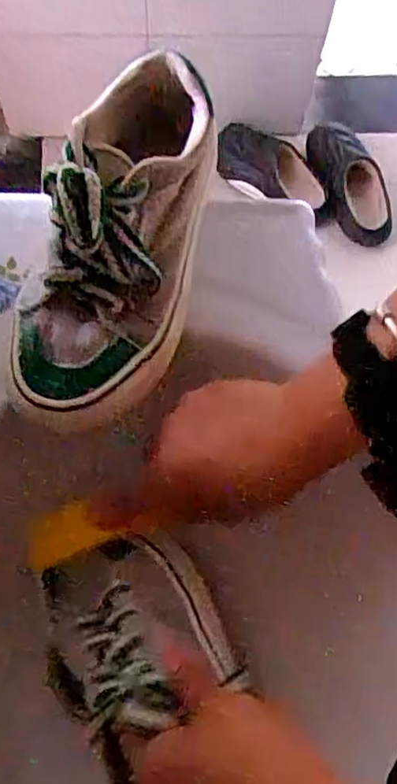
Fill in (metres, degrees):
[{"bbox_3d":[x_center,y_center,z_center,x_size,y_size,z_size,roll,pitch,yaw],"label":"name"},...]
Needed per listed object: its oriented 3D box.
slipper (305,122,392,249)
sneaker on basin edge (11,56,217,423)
[{"bbox_3d":[0.309,-0.419,1.261,0.114,0.055,0.259,-28,95,-12],"label":"slipper"},{"bbox_3d":[-0.044,-0.092,0.361,0.091,0.079,0.221,18,71,4],"label":"sneaker on basin edge"}]

